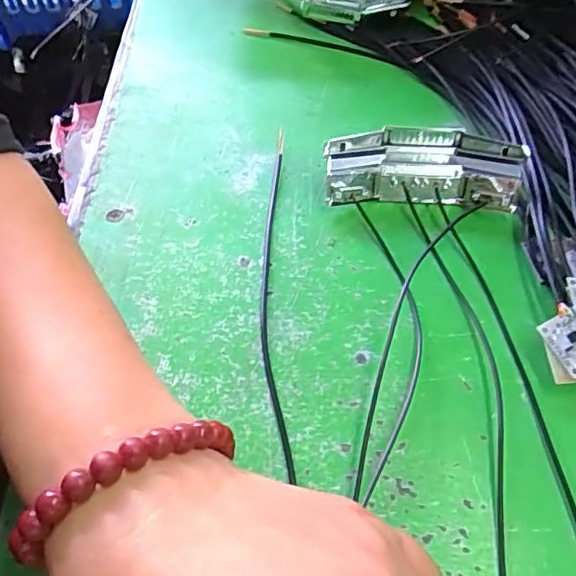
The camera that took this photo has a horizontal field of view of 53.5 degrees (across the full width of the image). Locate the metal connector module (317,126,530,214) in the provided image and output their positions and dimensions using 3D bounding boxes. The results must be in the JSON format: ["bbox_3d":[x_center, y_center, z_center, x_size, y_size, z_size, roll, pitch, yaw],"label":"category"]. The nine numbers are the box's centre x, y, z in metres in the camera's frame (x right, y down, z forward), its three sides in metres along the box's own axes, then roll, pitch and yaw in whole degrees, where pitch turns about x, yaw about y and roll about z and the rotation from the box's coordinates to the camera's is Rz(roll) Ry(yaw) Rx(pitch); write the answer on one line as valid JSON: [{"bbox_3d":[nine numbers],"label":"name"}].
[{"bbox_3d":[0.069,-0.061,0.297,0.095,0.029,0.033,4,52,6],"label":"metal connector module"}]

